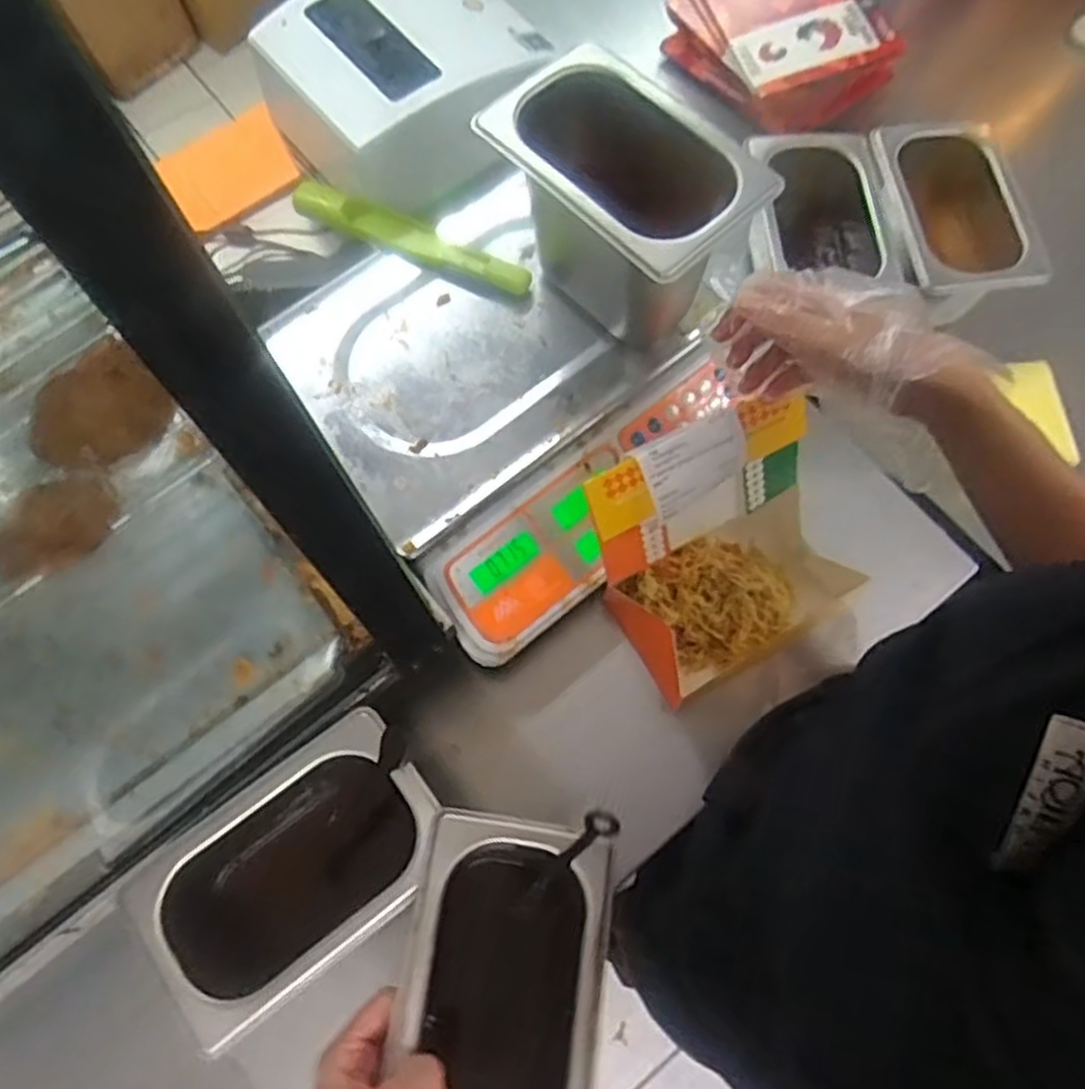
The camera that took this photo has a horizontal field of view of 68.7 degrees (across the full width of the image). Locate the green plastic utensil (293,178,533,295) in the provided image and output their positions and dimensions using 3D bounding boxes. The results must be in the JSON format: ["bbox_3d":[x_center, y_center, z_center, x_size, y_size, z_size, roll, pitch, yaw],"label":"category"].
[{"bbox_3d":[-0.107,-0.249,0.637,0.211,0.020,0.032,22,73,8],"label":"green plastic utensil"}]

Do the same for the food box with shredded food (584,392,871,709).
[{"bbox_3d":[0.137,0.004,0.597,0.167,0.157,0.149,-31,74,-9],"label":"food box with shredded food"}]

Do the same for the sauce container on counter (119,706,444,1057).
[{"bbox_3d":[-0.146,0.200,0.496,0.172,0.080,0.108,-37,75,-11],"label":"sauce container on counter"}]

